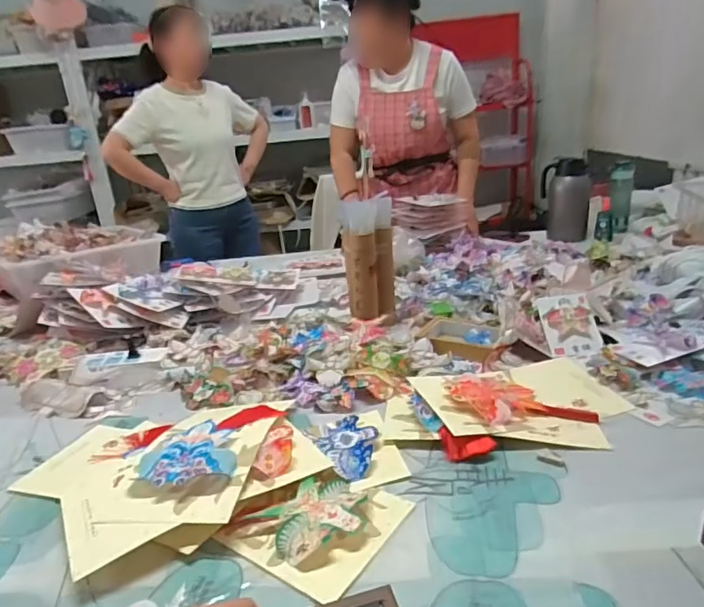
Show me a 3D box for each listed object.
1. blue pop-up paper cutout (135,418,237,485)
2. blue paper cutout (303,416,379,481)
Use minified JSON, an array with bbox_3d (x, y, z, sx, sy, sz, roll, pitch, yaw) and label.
[{"bbox_3d":[-0.219,0.207,0.674,0.121,0.031,0.108,-12,21,-18],"label":"blue pop-up paper cutout"},{"bbox_3d":[-0.006,0.207,0.744,0.089,0.018,0.117,-20,25,-34],"label":"blue paper cutout"}]

